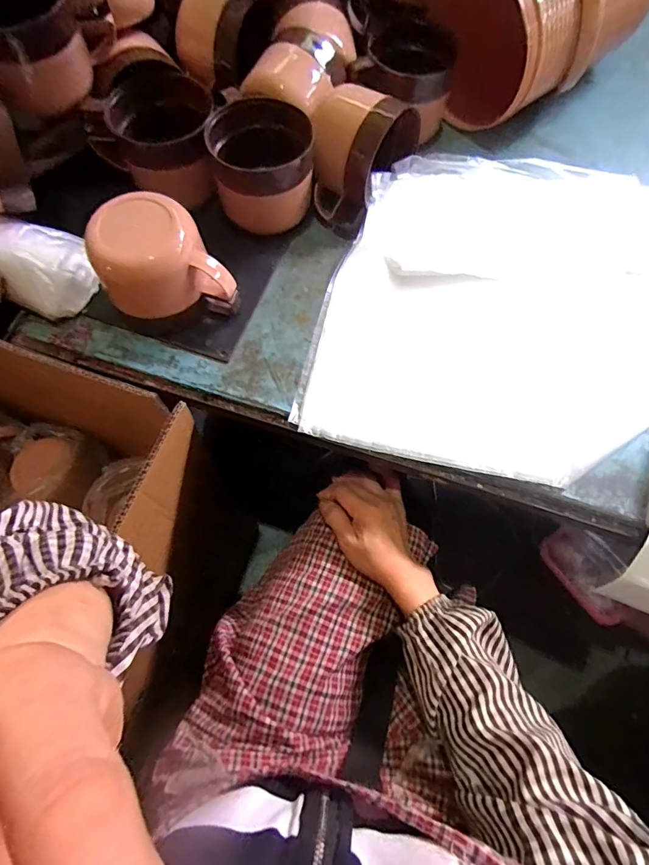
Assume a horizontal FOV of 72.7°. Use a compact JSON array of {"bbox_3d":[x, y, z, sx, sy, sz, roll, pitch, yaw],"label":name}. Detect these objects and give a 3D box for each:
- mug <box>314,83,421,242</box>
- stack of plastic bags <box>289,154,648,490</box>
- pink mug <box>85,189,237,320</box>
[{"bbox_3d":[0.041,-0.312,0.493,0.076,0.108,0.129,32,72,12],"label":"mug"},{"bbox_3d":[0.202,-0.143,0.491,0.386,0.041,0.400,14,74,4],"label":"stack of plastic bags"},{"bbox_3d":[-0.155,-0.169,0.442,0.123,0.116,0.090,-5,71,-4],"label":"pink mug"}]

